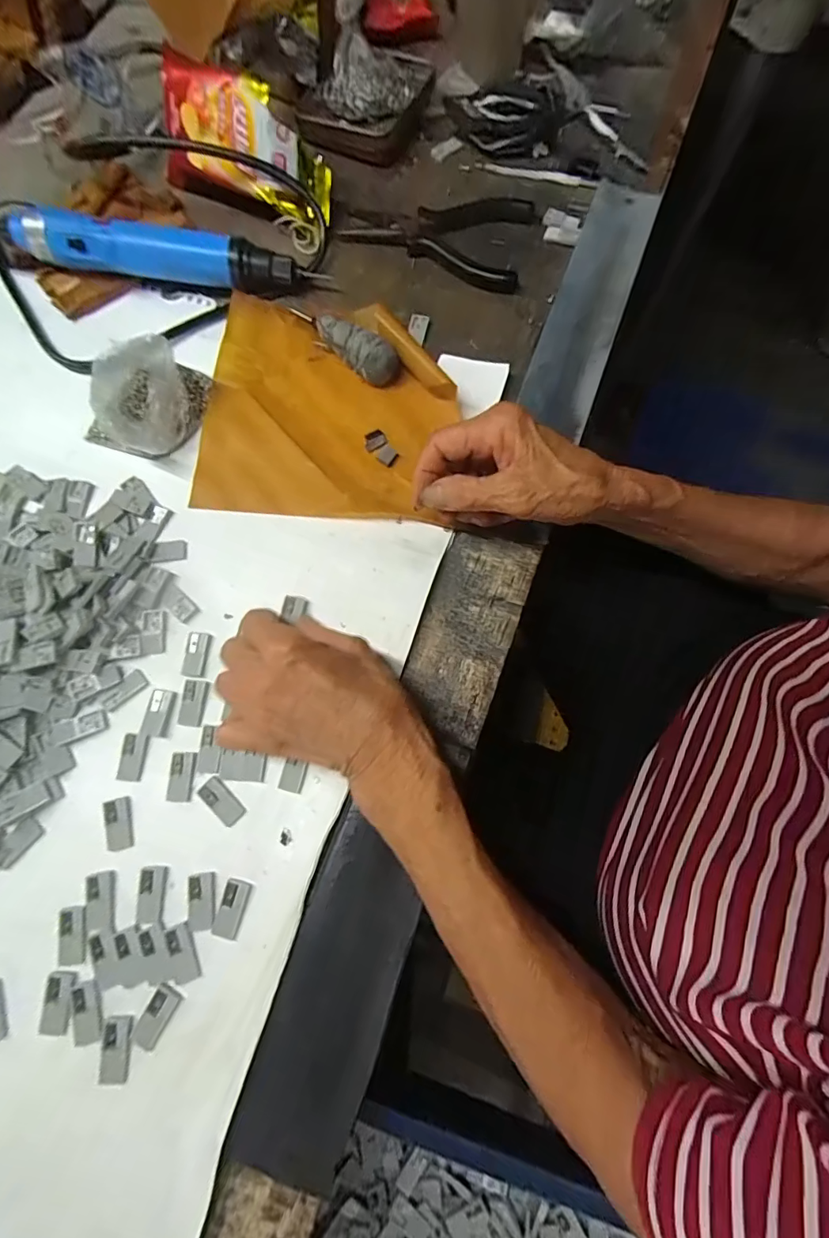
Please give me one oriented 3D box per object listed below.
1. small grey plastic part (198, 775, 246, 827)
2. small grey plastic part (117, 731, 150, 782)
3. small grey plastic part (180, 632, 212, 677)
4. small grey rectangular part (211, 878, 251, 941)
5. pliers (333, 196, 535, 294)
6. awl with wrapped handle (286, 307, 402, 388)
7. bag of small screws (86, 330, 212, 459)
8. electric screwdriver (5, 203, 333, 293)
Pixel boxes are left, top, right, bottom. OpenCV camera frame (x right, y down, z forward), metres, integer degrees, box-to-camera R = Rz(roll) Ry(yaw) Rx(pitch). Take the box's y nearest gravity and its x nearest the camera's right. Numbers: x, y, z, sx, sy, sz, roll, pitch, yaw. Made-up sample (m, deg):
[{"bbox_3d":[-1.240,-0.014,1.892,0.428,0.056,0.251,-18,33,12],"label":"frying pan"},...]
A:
[{"bbox_3d":[-0.112,0.106,0.280,0.029,0.004,0.013,42,79,13],"label":"small grey plastic part"},{"bbox_3d":[-0.170,0.082,0.289,0.014,0.004,0.028,2,74,3],"label":"small grey plastic part"},{"bbox_3d":[-0.139,0.022,0.306,0.015,0.004,0.029,5,74,3],"label":"small grey plastic part"},{"bbox_3d":[-0.100,0.158,0.263,0.014,0.004,0.028,11,74,5],"label":"small grey rectangular part"},{"bbox_3d":[0.015,-0.320,0.397,0.151,0.012,0.090,13,74,6],"label":"pliers"},{"bbox_3d":[-0.056,-0.207,0.353,0.107,0.027,0.026,38,78,12],"label":"awl with wrapped handle"},{"bbox_3d":[-0.191,-0.156,0.341,0.068,0.035,0.085,26,76,9],"label":"bag of small screws"},{"bbox_3d":[-0.192,-0.280,0.372,0.225,0.045,0.032,7,74,4],"label":"electric screwdriver"}]

